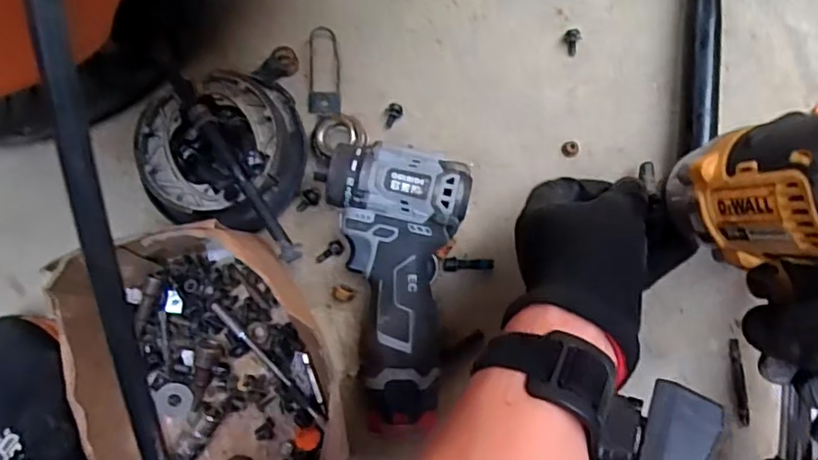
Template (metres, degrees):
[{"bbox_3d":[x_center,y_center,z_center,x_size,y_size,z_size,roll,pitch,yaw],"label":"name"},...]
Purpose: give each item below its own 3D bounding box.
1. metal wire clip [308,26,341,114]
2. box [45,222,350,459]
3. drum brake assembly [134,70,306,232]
[{"bbox_3d":[-0.071,-0.130,0.503,0.027,0.007,0.075,-4,82,3],"label":"metal wire clip"},{"bbox_3d":[-0.130,0.097,0.431,0.155,0.103,0.200,-18,81,1],"label":"box"},{"bbox_3d":[-0.137,-0.055,0.468,0.114,0.065,0.107,-1,82,4],"label":"drum brake assembly"}]

